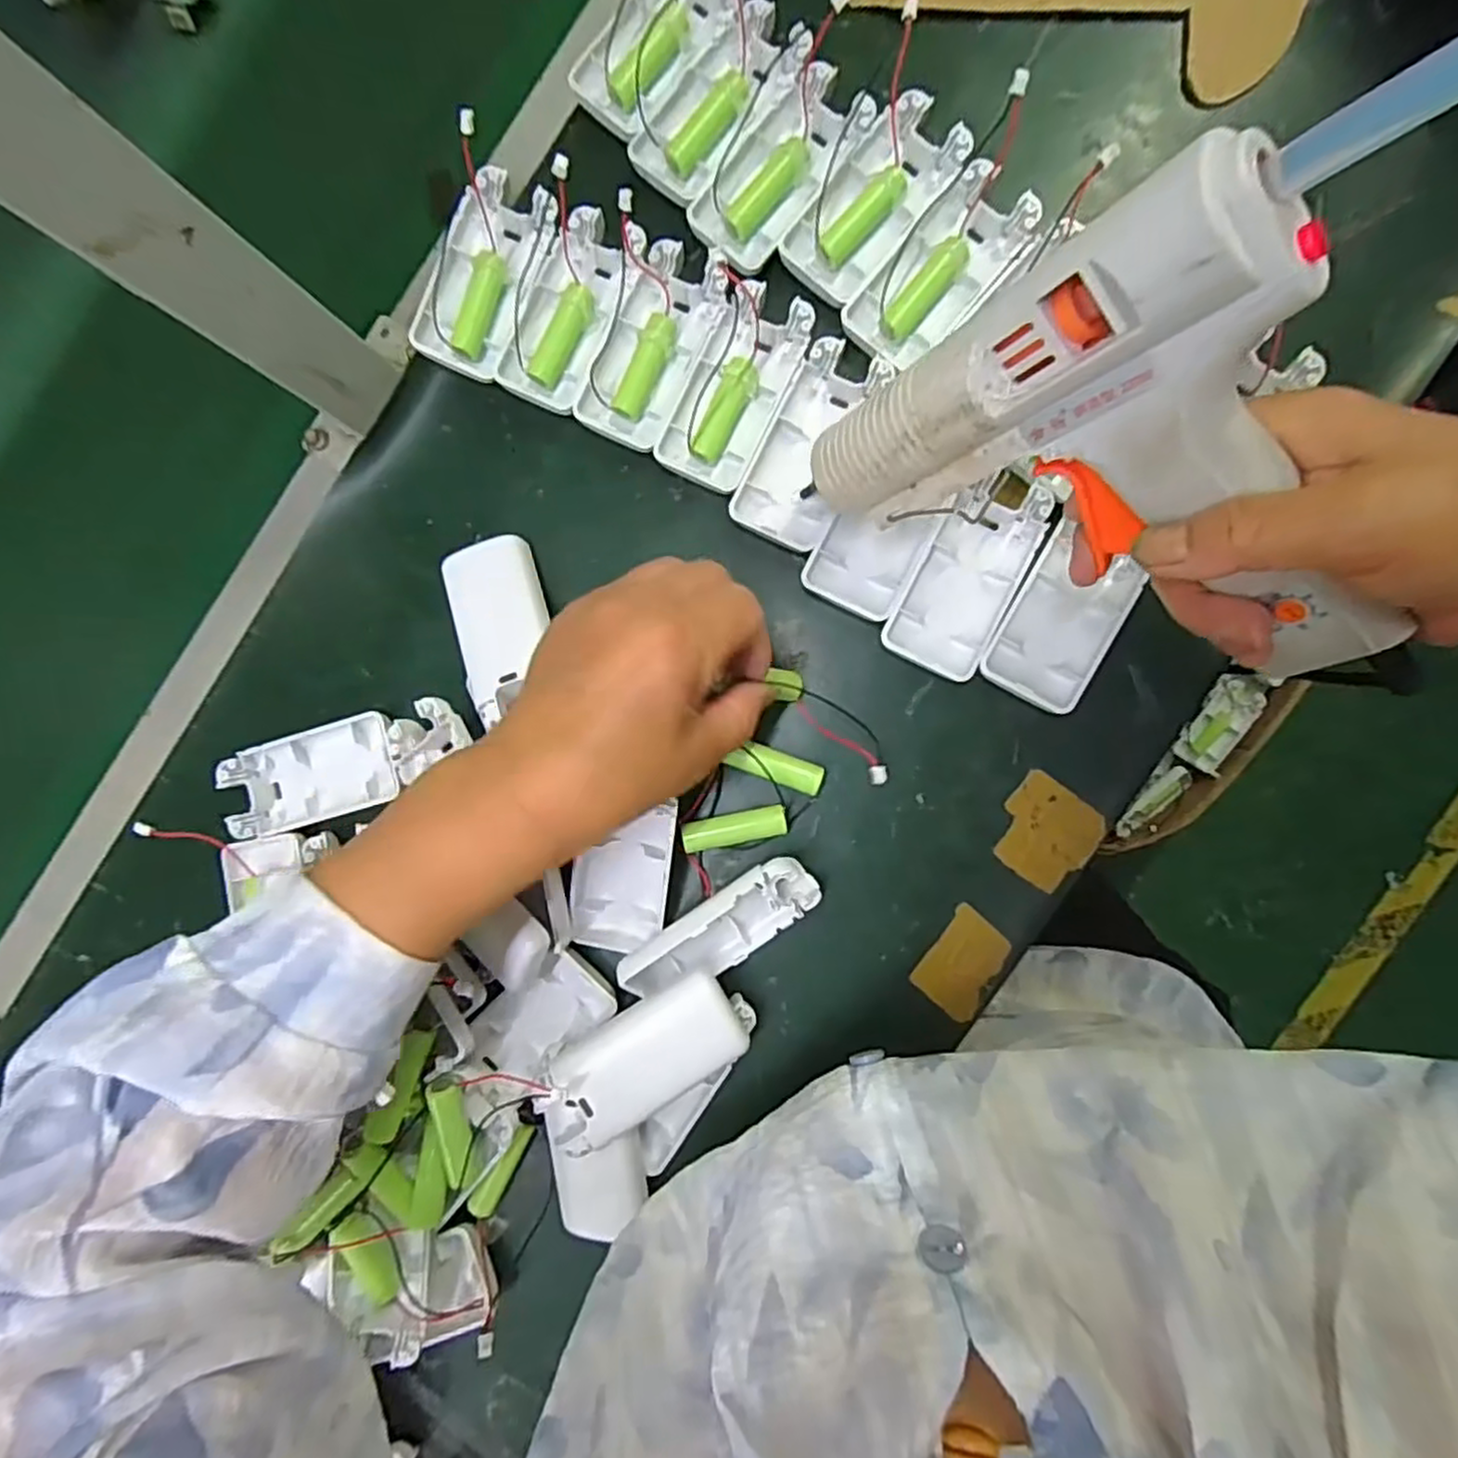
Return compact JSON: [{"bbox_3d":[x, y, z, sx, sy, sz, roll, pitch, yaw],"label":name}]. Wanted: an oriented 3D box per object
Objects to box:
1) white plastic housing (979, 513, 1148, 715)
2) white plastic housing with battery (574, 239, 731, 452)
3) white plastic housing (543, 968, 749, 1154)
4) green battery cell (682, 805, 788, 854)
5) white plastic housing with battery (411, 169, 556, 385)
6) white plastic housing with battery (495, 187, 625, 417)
[{"bbox_3d":[0.150,-0.048,0.330,0.046,0.013,0.077,29,94,7],"label":"white plastic housing"},{"bbox_3d":[-0.035,-0.185,0.353,0.045,0.011,0.095,28,94,7],"label":"white plastic housing with battery"},{"bbox_3d":[-0.041,0.151,0.331,0.096,0.025,0.042,-31,86,-6],"label":"white plastic housing"},{"bbox_3d":[0.004,0.047,0.348,0.049,0.018,0.015,-11,89,8],"label":"green battery cell"},{"bbox_3d":[-0.124,-0.228,0.365,0.044,0.018,0.094,24,94,7],"label":"white plastic housing with battery"},{"bbox_3d":[-0.083,-0.210,0.361,0.049,0.015,0.099,13,92,8],"label":"white plastic housing with battery"}]

